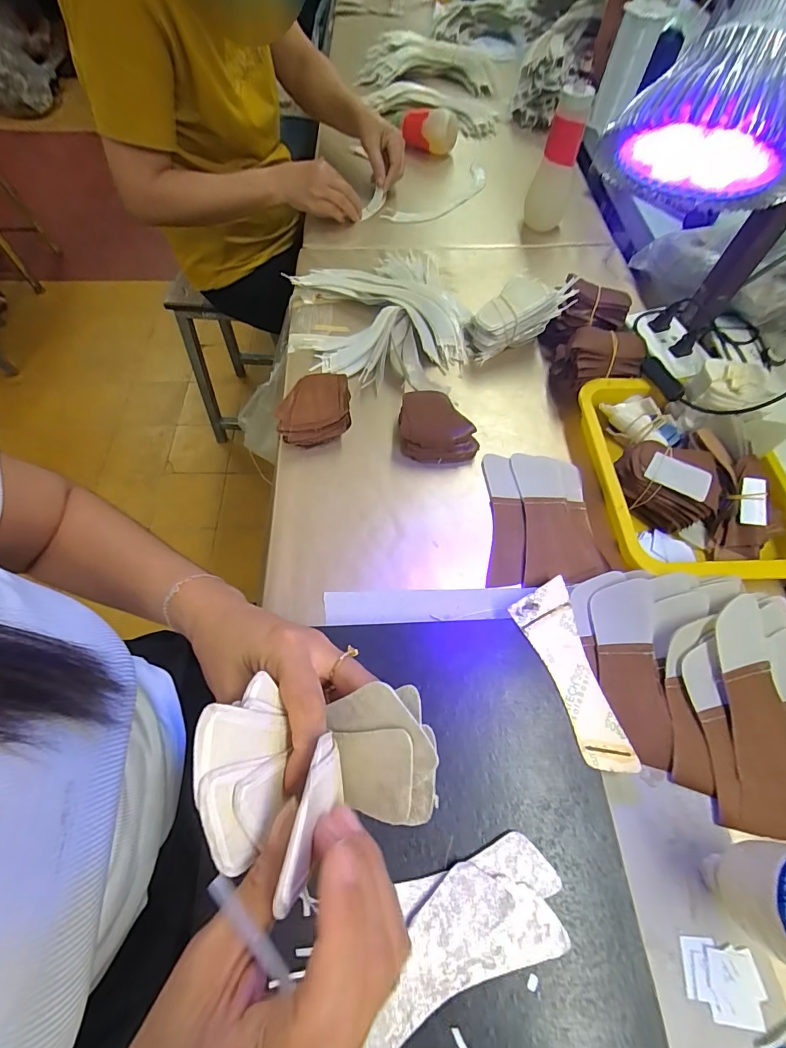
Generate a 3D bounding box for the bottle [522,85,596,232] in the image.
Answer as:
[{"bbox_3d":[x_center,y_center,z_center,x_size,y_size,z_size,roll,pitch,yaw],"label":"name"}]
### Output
[{"bbox_3d":[0.265,-0.580,0.675,0.066,0.180,0.076,17,63,7],"label":"bottle"}]

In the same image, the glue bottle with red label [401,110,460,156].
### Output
[{"bbox_3d":[0.072,-0.781,0.843,0.114,0.071,0.066,8,62,3],"label":"glue bottle with red label"}]

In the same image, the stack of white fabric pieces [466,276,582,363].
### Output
[{"bbox_3d":[0.164,-0.275,0.561,0.120,0.085,0.053,-18,64,-10],"label":"stack of white fabric pieces"}]

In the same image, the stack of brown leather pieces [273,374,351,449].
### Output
[{"bbox_3d":[-0.094,-0.137,0.506,0.087,0.038,0.092,-9,63,-6],"label":"stack of brown leather pieces"}]

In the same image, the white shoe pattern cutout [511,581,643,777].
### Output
[{"bbox_3d":[0.152,0.129,0.368,0.057,0.004,0.157,-10,63,-6],"label":"white shoe pattern cutout"}]

